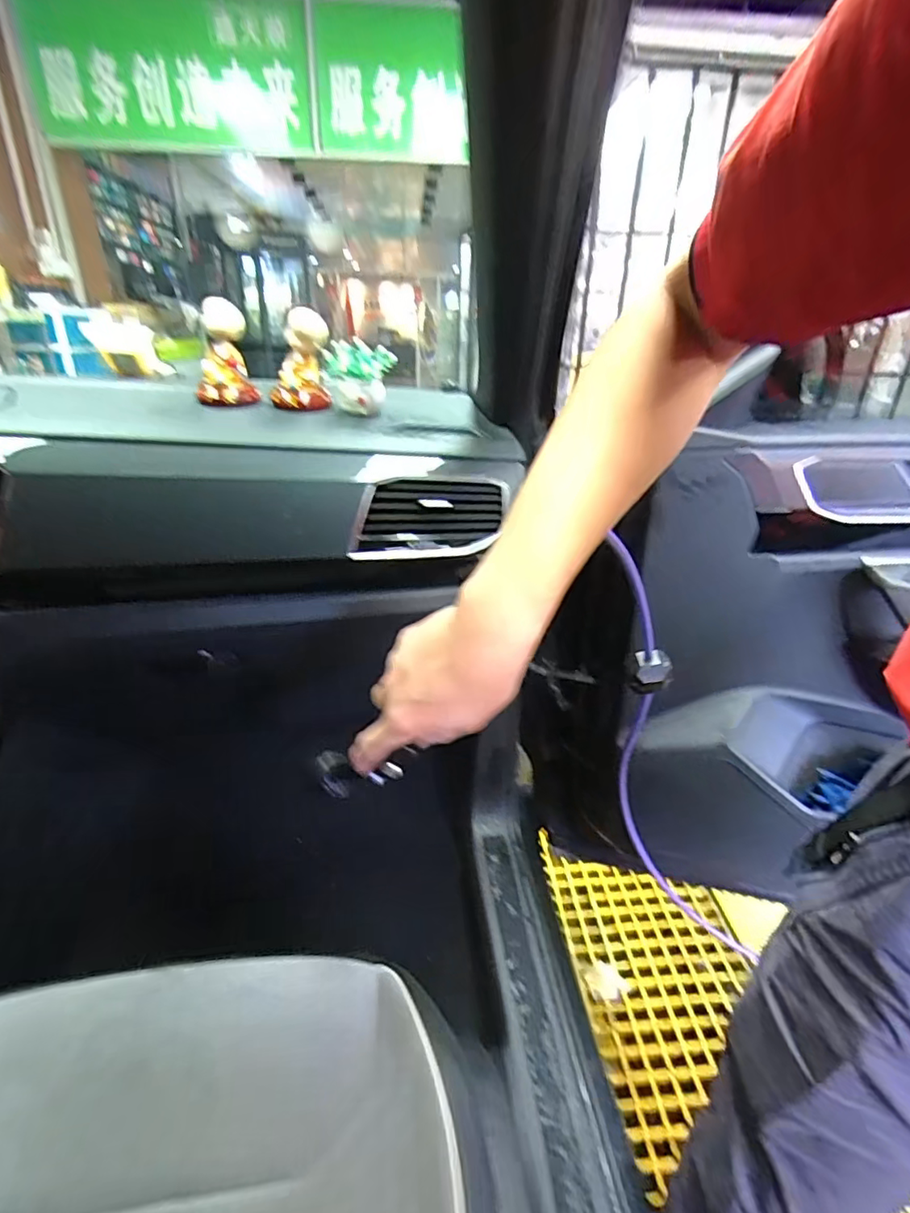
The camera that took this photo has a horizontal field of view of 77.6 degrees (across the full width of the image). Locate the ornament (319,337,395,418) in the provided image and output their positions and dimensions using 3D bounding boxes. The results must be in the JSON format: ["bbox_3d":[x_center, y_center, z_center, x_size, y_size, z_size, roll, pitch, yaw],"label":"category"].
[{"bbox_3d":[-0.115,-0.273,0.682,0.082,0.086,0.064,-1,26,-6],"label":"ornament"}]

